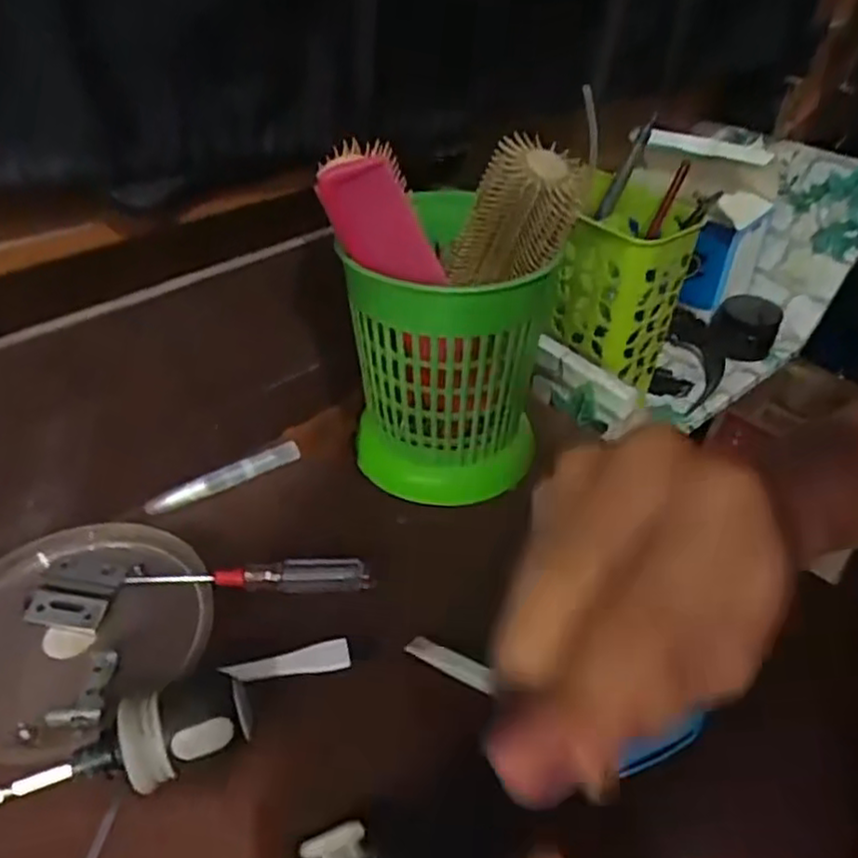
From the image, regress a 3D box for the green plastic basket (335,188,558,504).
[{"bbox_3d":[0.008,-0.038,0.417,0.101,0.151,0.106,0,39,0],"label":"green plastic basket"}]

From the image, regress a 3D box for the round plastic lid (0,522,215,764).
[{"bbox_3d":[-0.179,0.099,0.358,0.129,0.019,0.121,-2,42,2],"label":"round plastic lid"}]

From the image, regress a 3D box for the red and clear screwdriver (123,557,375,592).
[{"bbox_3d":[-0.095,0.079,0.377,0.122,0.011,0.015,-3,40,-3],"label":"red and clear screwdriver"}]

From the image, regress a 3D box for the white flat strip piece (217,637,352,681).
[{"bbox_3d":[-0.069,0.114,0.347,0.060,0.004,0.015,-7,40,-8],"label":"white flat strip piece"}]

